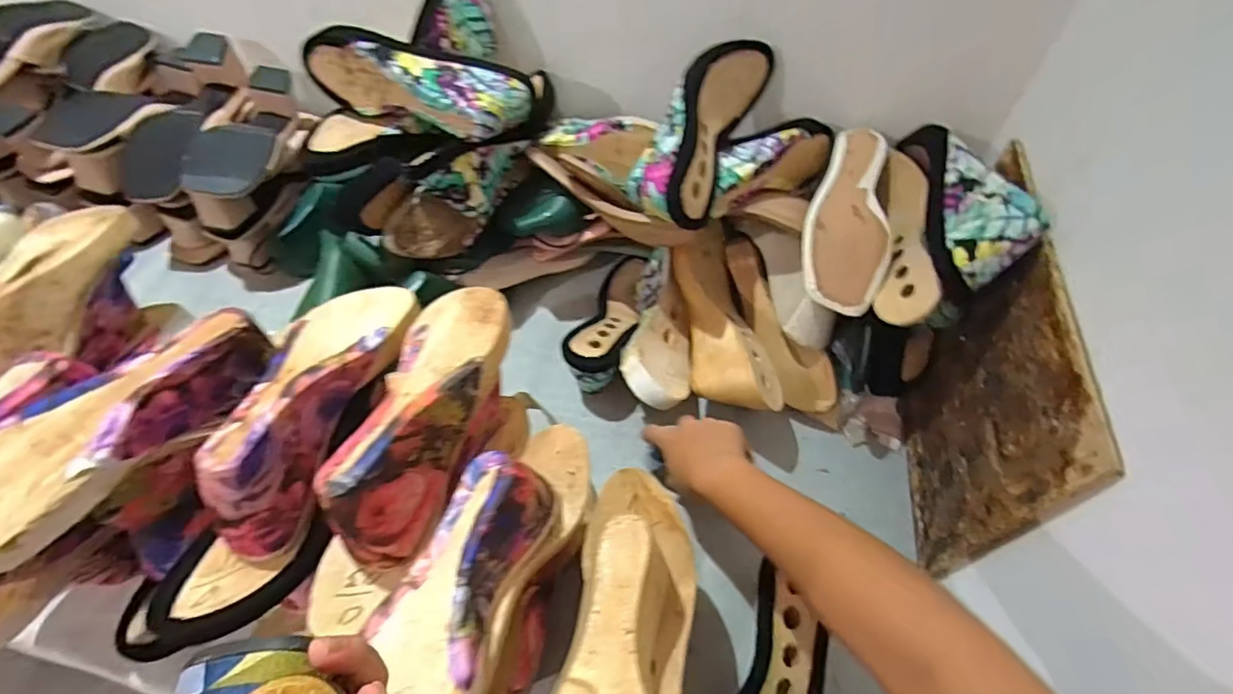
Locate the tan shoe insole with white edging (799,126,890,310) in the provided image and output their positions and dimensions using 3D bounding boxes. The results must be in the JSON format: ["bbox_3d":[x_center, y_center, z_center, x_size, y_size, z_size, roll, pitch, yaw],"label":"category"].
[{"bbox_3d":[0.241,-0.146,0.595,0.081,0.040,0.221,12,70,6],"label":"tan shoe insole with white edging"}]

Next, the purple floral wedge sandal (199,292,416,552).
[{"bbox_3d":[-0.238,0.042,0.455,0.085,0.077,0.228,18,54,10],"label":"purple floral wedge sandal"}]

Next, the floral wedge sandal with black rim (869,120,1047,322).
[{"bbox_3d":[0.317,-0.128,0.552,0.085,0.112,0.214,12,53,5],"label":"floral wedge sandal with black rim"}]

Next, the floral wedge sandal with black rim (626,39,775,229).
[{"bbox_3d":[0.084,-0.225,0.575,0.083,0.076,0.234,19,54,11],"label":"floral wedge sandal with black rim"}]

